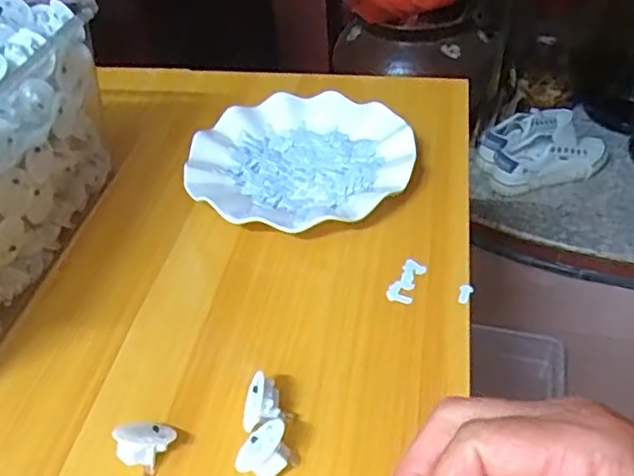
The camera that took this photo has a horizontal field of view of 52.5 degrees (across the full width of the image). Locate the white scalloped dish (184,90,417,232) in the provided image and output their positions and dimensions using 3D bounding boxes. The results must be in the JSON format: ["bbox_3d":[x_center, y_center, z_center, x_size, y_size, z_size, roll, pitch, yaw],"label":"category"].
[{"bbox_3d":[-0.013,-0.065,0.537,0.178,0.021,0.179,-2,42,2],"label":"white scalloped dish"}]

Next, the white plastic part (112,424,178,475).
[{"bbox_3d":[-0.094,0.110,0.351,0.026,0.021,0.029,22,48,27],"label":"white plastic part"}]

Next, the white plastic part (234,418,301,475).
[{"bbox_3d":[-0.028,0.115,0.343,0.031,0.018,0.027,-30,48,-26],"label":"white plastic part"}]

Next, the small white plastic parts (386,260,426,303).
[{"bbox_3d":[0.062,0.029,0.447,0.018,0.004,0.039,14,45,20],"label":"small white plastic parts"}]

